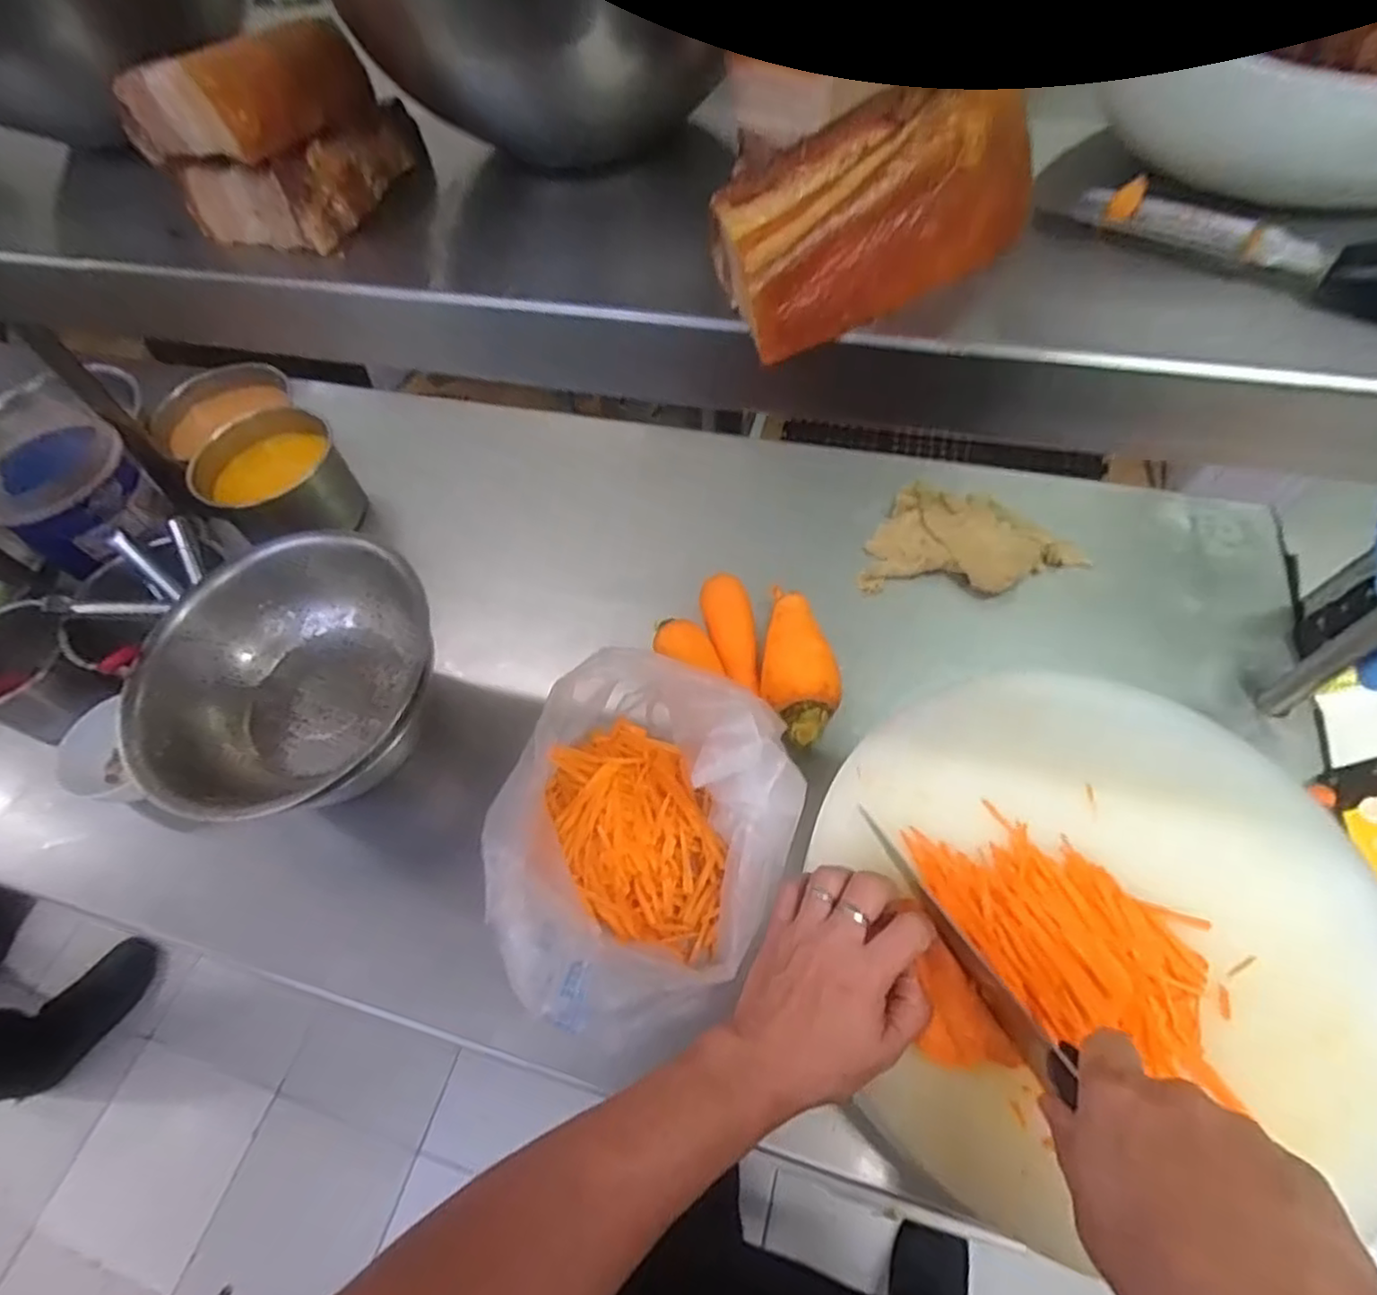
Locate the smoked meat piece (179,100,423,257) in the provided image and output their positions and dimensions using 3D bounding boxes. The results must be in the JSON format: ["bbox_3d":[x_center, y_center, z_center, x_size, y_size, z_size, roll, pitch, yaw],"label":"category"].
[{"bbox_3d":[-0.136,-0.177,0.246,0.054,0.025,0.074,17,61,15],"label":"smoked meat piece"}]

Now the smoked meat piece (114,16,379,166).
[{"bbox_3d":[-0.142,-0.185,0.222,0.047,0.030,0.064,17,61,15],"label":"smoked meat piece"}]

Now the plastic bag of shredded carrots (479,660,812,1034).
[{"bbox_3d":[-0.039,0.145,0.523,0.213,0.123,0.252,18,62,15],"label":"plastic bag of shredded carrots"}]

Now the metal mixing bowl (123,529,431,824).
[{"bbox_3d":[-0.348,0.033,0.604,0.225,0.099,0.242,-2,58,4],"label":"metal mixing bowl"}]

